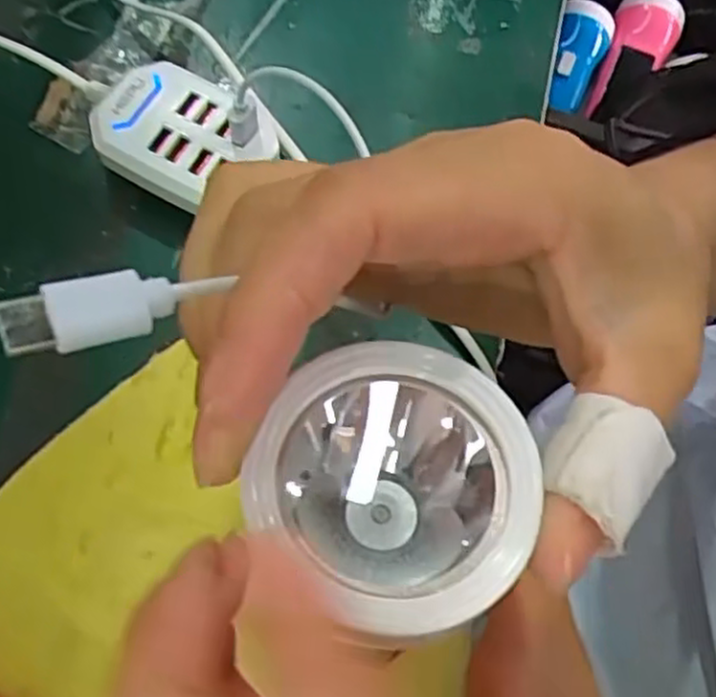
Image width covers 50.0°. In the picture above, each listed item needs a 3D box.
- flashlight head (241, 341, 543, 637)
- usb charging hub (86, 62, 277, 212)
[{"bbox_3d":[0.007,0.025,0.147,0.048,0.031,0.049,0,70,-1],"label":"flashlight head"},{"bbox_3d":[-0.075,-0.085,0.324,0.073,0.027,0.051,21,71,6],"label":"usb charging hub"}]

